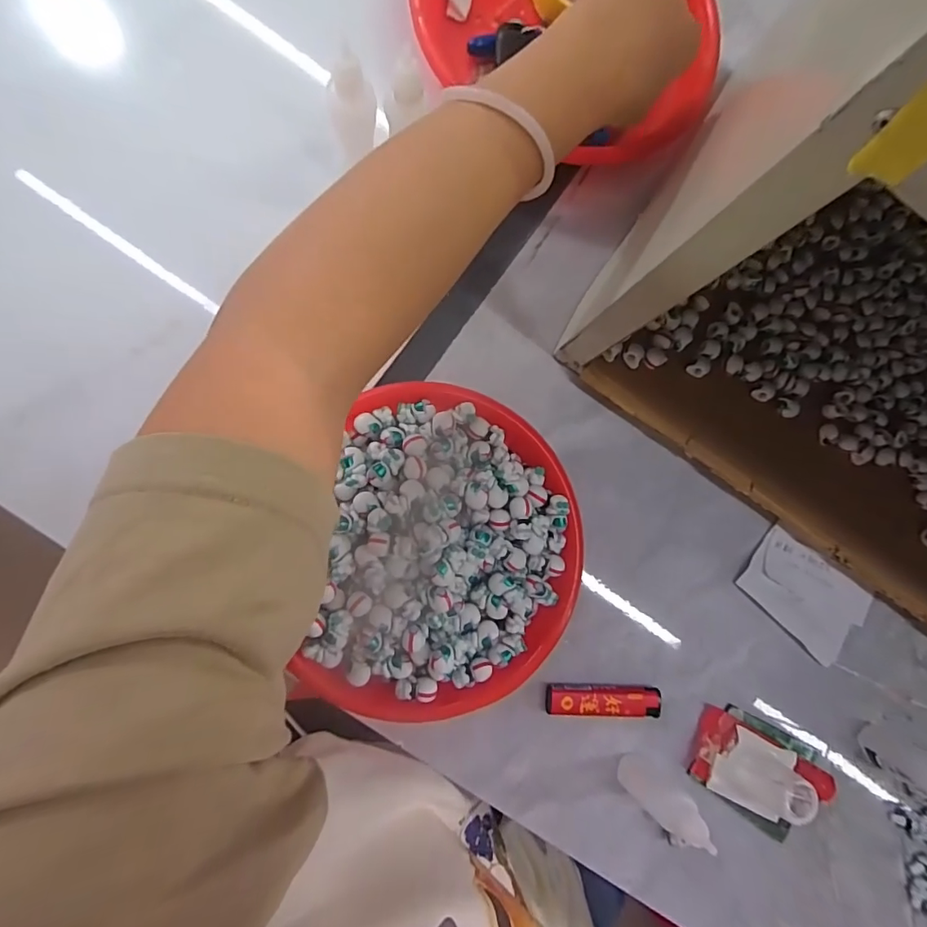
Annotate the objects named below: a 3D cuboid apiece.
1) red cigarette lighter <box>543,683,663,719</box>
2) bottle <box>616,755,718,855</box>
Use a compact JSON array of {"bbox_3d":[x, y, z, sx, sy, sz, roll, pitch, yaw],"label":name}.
[{"bbox_3d":[0.094,0.159,0.332,0.078,0.018,0.018,6,88,-5],"label":"red cigarette lighter"},{"bbox_3d":[0.126,0.212,0.300,0.027,0.070,0.033,-37,91,-10],"label":"bottle"}]

